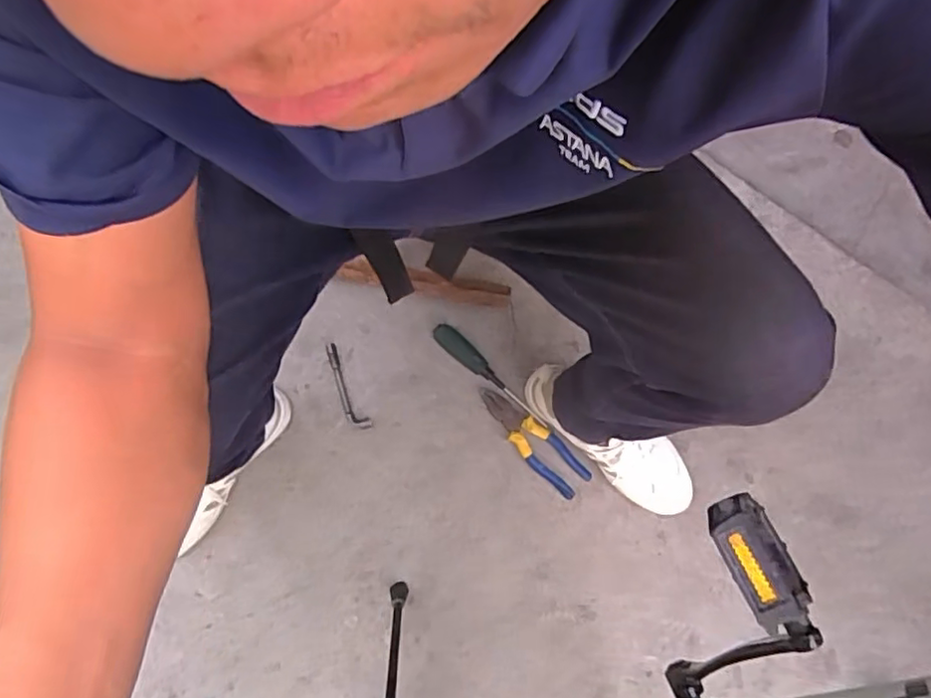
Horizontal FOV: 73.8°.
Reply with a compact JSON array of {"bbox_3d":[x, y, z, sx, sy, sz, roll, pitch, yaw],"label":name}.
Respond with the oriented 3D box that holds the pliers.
[{"bbox_3d":[0.096,0.132,0.908,0.055,0.020,0.196,-43,81,-10],"label":"pliers"}]

